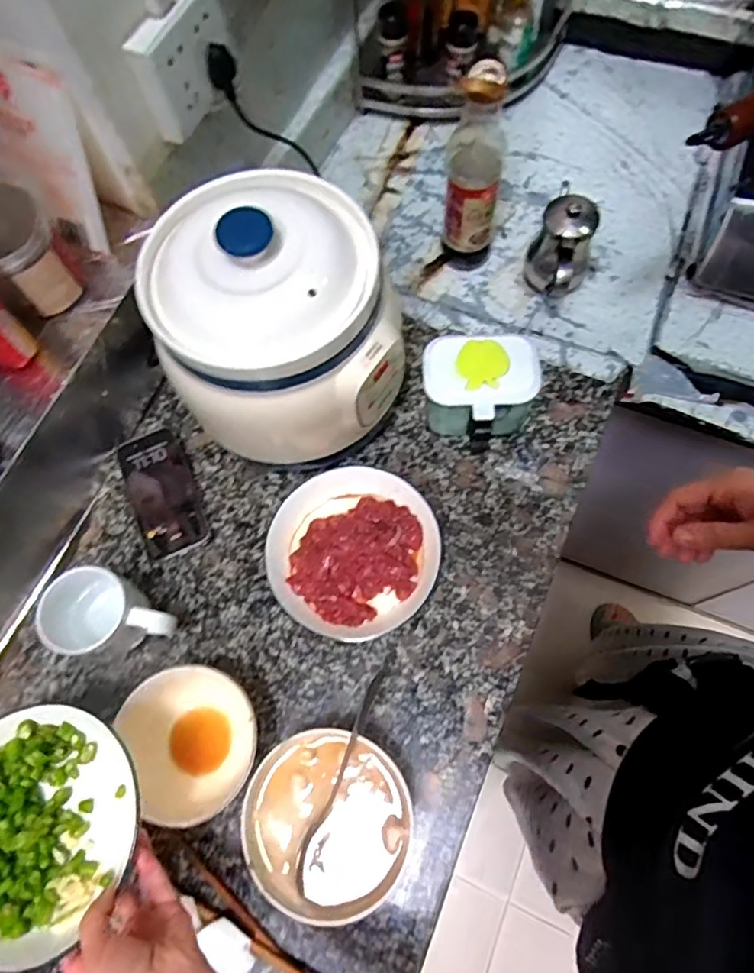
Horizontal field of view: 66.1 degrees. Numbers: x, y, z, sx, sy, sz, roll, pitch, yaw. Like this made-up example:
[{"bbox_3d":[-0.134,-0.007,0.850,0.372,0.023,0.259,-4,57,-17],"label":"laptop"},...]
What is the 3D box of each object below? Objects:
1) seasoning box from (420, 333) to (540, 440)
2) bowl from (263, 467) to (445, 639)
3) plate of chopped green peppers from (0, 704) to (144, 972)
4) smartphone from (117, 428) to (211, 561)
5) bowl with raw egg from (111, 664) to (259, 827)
[{"bbox_3d":[0.105,-0.097,0.620,0.119,0.102,0.097,8,68,6],"label":"seasoning box"},{"bbox_3d":[-0.026,0.067,0.597,0.169,0.044,0.167,-1,67,2],"label":"bowl"},{"bbox_3d":[-0.275,0.269,0.453,0.161,0.025,0.163,-1,67,2],"label":"plate of chopped green peppers"},{"bbox_3d":[-0.239,0.006,0.643,0.072,0.015,0.145,-25,74,-10],"label":"smartphone"},{"bbox_3d":[-0.166,0.231,0.527,0.114,0.068,0.122,-1,67,2],"label":"bowl with raw egg"}]

